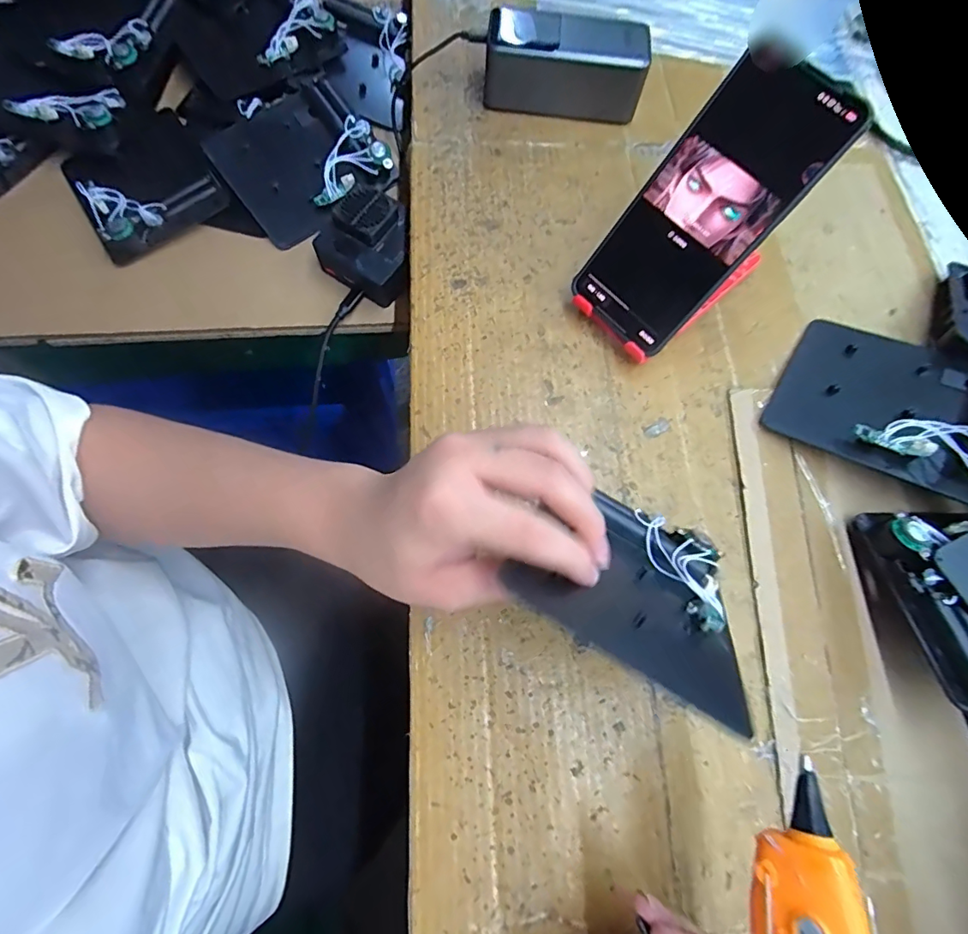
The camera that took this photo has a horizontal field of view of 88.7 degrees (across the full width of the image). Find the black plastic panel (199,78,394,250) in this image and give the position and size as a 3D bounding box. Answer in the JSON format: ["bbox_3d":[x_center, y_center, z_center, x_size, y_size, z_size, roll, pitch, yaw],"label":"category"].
[{"bbox_3d":[-0.159,-0.269,0.432,0.128,0.015,0.113,-37,89,-8],"label":"black plastic panel"}]

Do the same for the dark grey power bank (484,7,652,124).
[{"bbox_3d":[0.067,-0.332,0.406,0.127,0.051,0.049,3,71,1],"label":"dark grey power bank"}]

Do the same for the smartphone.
[{"bbox_3d":[0.130,-0.152,0.300,0.074,0.004,0.158,47,121,11],"label":"smartphone"}]

